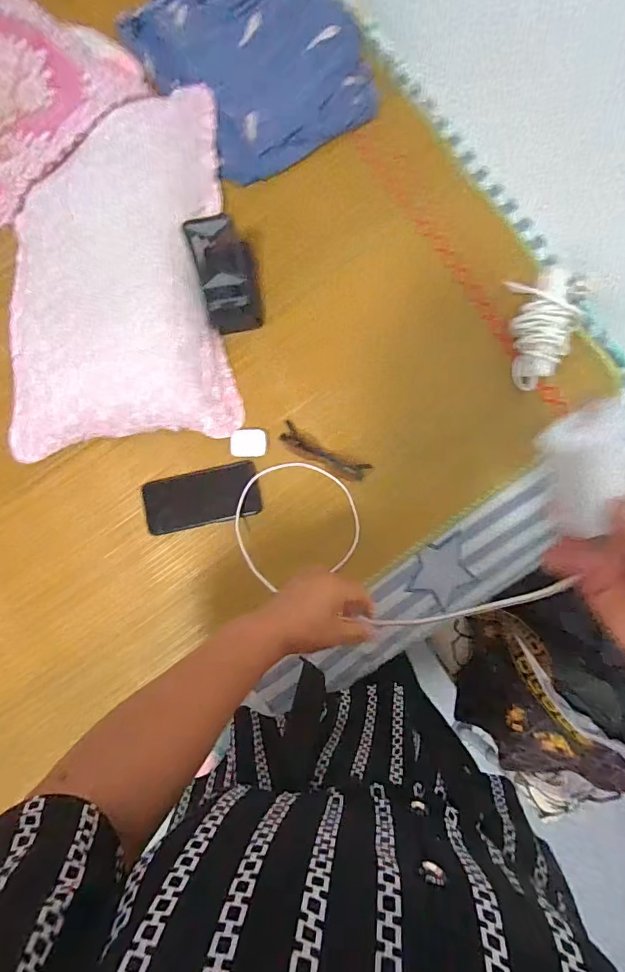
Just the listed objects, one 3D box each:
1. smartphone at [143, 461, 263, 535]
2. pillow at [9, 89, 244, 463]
[{"bbox_3d":[-0.156,0.017,0.669,0.161,0.015,0.074,-12,84,0],"label":"smartphone"},{"bbox_3d":[-0.291,-0.318,0.669,0.328,0.079,0.518,-6,84,1],"label":"pillow"}]

